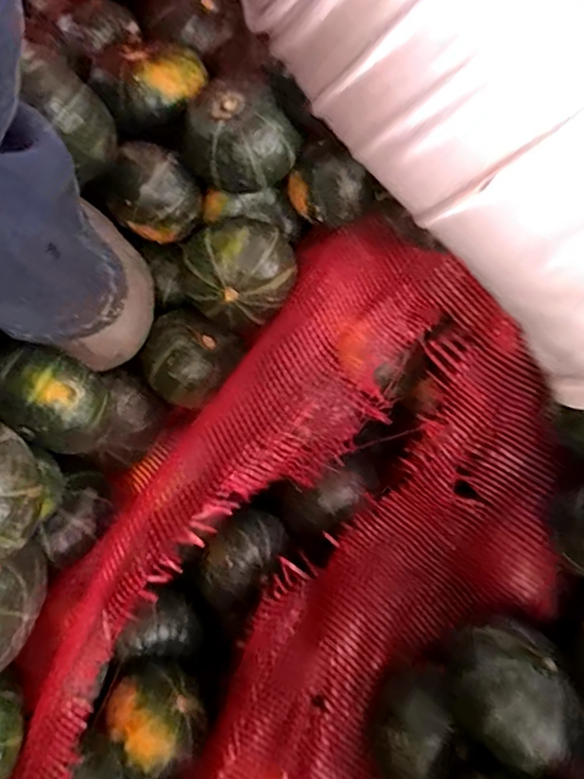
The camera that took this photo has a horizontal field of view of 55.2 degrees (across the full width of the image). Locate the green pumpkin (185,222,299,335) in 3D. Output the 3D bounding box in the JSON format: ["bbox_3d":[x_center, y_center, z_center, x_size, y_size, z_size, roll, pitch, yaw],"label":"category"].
[{"bbox_3d":[-0.044,-0.095,0.473,0.086,0.072,0.071,12,79,2],"label":"green pumpkin"}]

